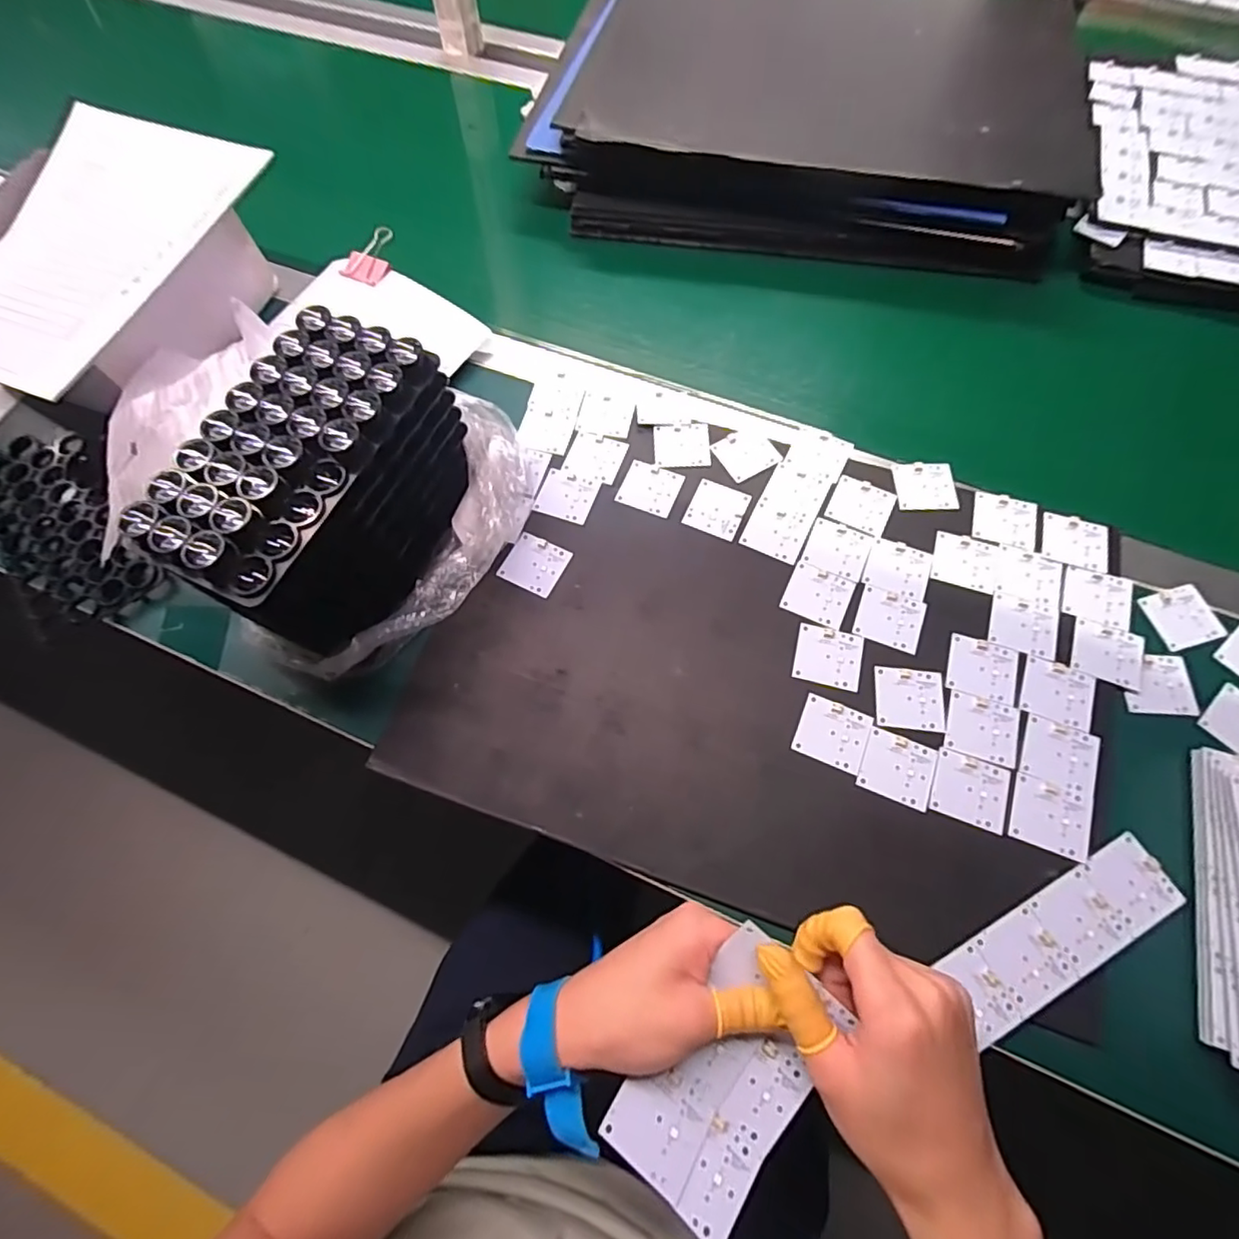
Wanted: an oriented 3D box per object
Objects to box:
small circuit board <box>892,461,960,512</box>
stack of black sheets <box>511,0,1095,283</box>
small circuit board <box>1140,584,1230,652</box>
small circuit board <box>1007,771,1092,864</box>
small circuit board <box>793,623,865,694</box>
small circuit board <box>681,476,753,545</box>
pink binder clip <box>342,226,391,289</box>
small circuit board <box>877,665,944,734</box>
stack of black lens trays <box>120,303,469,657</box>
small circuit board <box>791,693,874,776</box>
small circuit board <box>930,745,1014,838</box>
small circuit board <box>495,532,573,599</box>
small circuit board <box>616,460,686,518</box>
[{"bbox_3d":[0.258,-0.113,0.494,0.049,0.004,0.046,-2,67,2],"label":"small circuit board"},{"bbox_3d":[0.204,-0.556,0.641,0.565,0.086,0.397,10,68,6],"label":"stack of black sheets"},{"bbox_3d":[0.435,-0.002,0.451,0.051,0.005,0.047,-16,68,-5],"label":"small circuit board"},{"bbox_3d":[0.291,0.132,0.393,0.048,0.004,0.046,19,69,10],"label":"small circuit board"},{"bbox_3d":[0.158,0.028,0.441,0.048,0.004,0.044,14,69,8],"label":"small circuit board"},{"bbox_3d":[0.082,-0.094,0.491,0.046,0.004,0.048,22,70,11],"label":"small circuit board"},{"bbox_3d":[-0.239,-0.354,0.569,0.037,0.018,0.061,30,70,12],"label":"pink binder clip"},{"bbox_3d":[0.213,0.058,0.427,0.048,0.004,0.045,6,68,5],"label":"small circuit board"},{"bbox_3d":[-0.200,-0.082,0.402,0.109,0.129,0.197,17,68,8],"label":"stack of black lens trays"},{"bbox_3d":[0.154,0.081,0.420,0.048,0.004,0.045,21,70,11],"label":"small circuit board"},{"bbox_3d":[0.243,0.117,0.403,0.048,0.004,0.045,19,69,10],"label":"small circuit board"},{"bbox_3d":[-0.069,-0.045,0.479,0.048,0.004,0.046,25,71,12],"label":"small circuit board"},{"bbox_3d":[0.026,-0.113,0.502,0.049,0.004,0.045,20,70,10],"label":"small circuit board"}]

